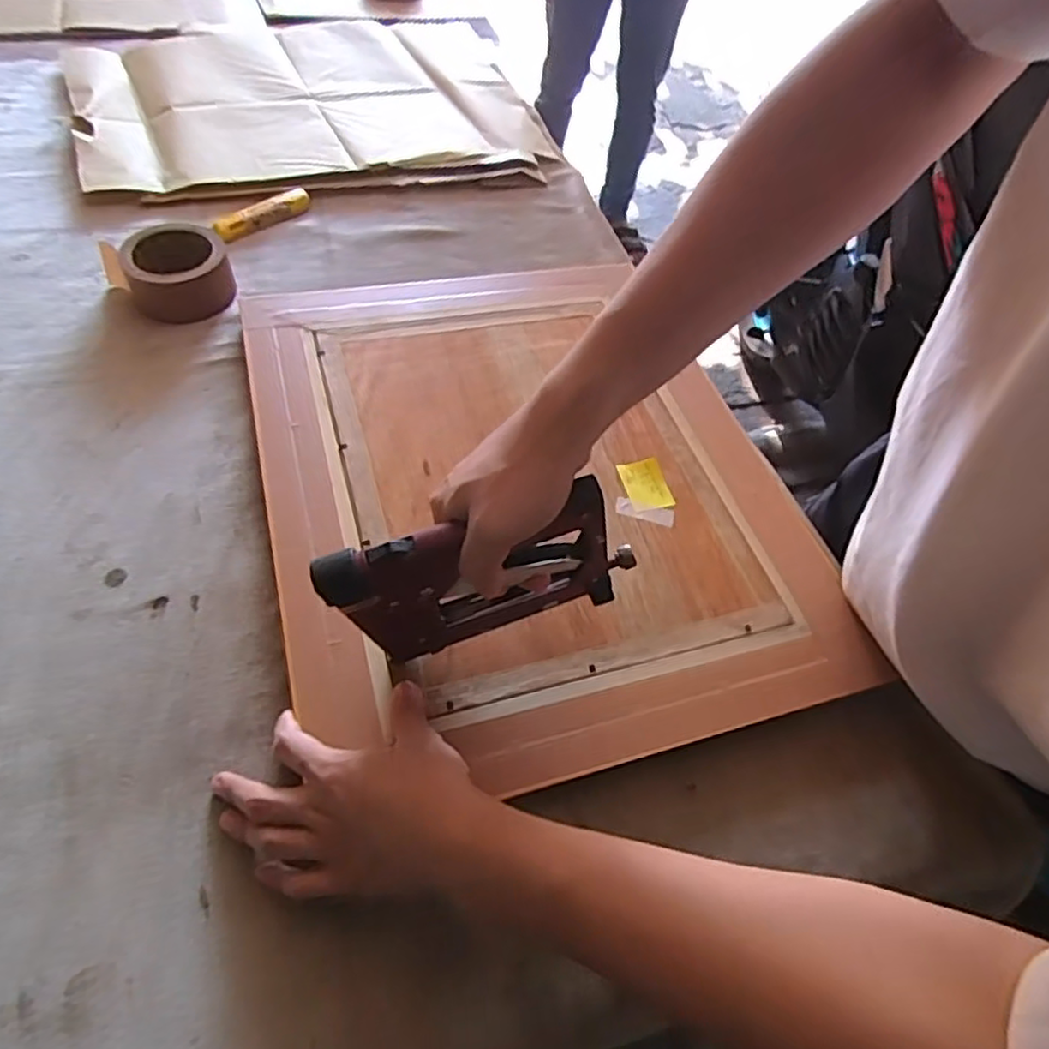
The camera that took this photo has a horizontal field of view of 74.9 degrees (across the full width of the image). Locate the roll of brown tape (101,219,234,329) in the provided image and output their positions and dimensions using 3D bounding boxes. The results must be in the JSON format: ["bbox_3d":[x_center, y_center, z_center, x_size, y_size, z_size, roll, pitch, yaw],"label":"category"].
[{"bbox_3d":[-0.355,-0.253,0.684,0.116,0.046,0.102,-19,58,-18],"label":"roll of brown tape"}]

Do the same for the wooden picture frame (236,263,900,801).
[{"bbox_3d":[0.003,-0.052,0.591,0.425,0.027,0.515,-12,57,-14],"label":"wooden picture frame"}]

